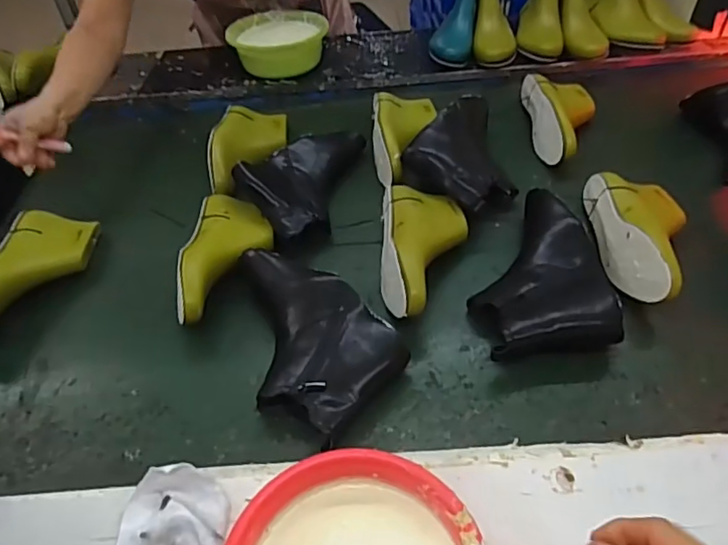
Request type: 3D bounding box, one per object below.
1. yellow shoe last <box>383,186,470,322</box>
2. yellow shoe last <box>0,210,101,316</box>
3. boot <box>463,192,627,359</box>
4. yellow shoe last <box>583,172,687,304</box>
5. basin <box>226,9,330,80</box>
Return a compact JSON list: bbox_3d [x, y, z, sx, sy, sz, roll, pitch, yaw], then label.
[{"bbox_3d":[0.077,-0.033,0.711,0.110,0.075,0.229,0,48,5],"label":"yellow shoe last"},{"bbox_3d":[-0.427,0.002,0.721,0.101,0.078,0.219,-6,48,0],"label":"yellow shoe last"},{"bbox_3d":[0.215,-0.001,0.684,0.160,0.056,0.268,4,48,9],"label":"boot"},{"bbox_3d":[0.359,-0.050,0.703,0.107,0.066,0.226,0,48,4],"label":"yellow shoe last"},{"bbox_3d":[-0.165,-0.450,1.106,0.182,0.079,0.182,-2,48,3],"label":"basin"}]

